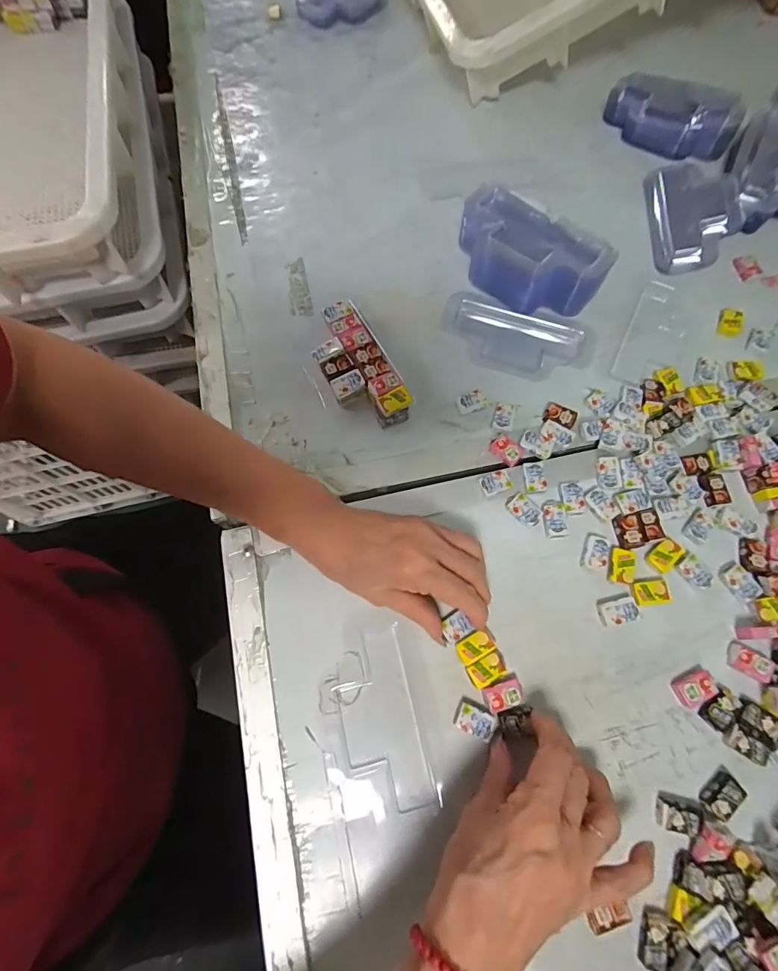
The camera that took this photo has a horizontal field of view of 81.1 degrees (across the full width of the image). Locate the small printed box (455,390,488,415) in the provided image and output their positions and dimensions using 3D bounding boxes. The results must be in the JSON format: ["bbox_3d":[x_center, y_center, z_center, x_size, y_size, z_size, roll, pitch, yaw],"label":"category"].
[{"bbox_3d":[0.071,-0.072,0.395,0.026,0.006,0.018,-23,71,-7],"label":"small printed box"}]

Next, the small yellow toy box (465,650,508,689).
[{"bbox_3d":[0.069,0.130,0.321,0.027,0.004,0.017,-27,72,-9],"label":"small yellow toy box"}]

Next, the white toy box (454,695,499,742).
[{"bbox_3d":[0.060,0.160,0.311,0.028,0.005,0.019,27,73,10],"label":"white toy box"}]

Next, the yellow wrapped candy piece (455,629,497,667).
[{"bbox_3d":[0.063,0.115,0.327,0.028,0.004,0.017,-27,72,-9],"label":"yellow wrapped candy piece"}]

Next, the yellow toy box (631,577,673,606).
[{"bbox_3d":[0.196,0.080,0.340,0.027,0.005,0.018,-8,70,-2],"label":"yellow toy box"}]

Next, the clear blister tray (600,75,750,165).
[{"bbox_3d":[0.314,-0.413,0.504,0.140,0.035,0.061,26,72,10],"label":"clear blister tray"}]

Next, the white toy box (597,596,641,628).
[{"bbox_3d":[0.170,0.093,0.337,0.029,0.006,0.017,-12,70,-4],"label":"white toy box"}]

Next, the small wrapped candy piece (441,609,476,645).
[{"bbox_3d":[0.048,0.103,0.330,0.020,0.004,0.019,-31,72,-10],"label":"small wrapped candy piece"}]

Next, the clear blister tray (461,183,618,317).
[{"bbox_3d":[0.127,-0.214,0.422,0.083,0.052,0.141,-38,74,-12],"label":"clear blister tray"}]

